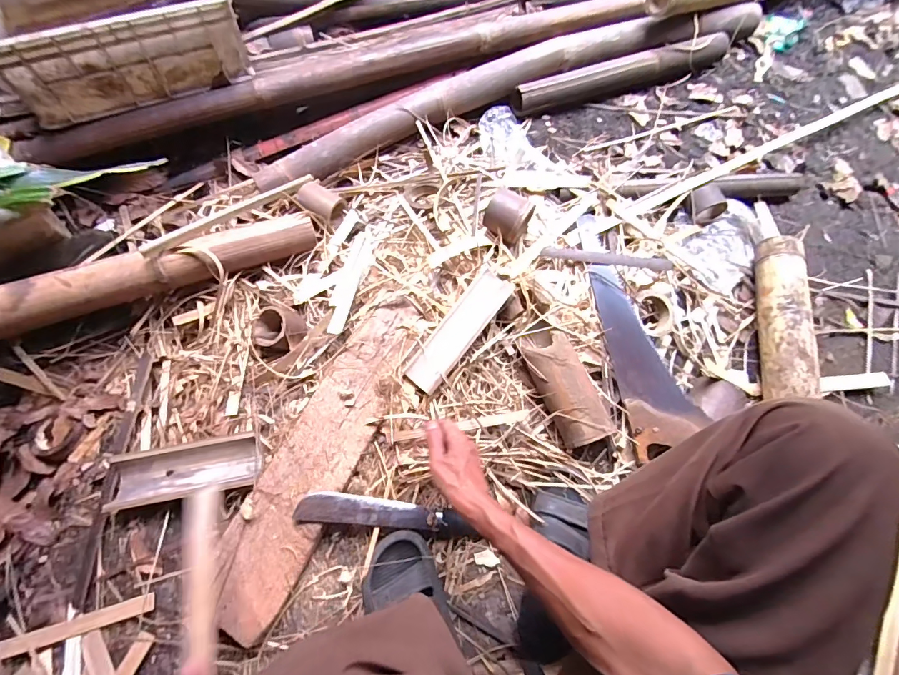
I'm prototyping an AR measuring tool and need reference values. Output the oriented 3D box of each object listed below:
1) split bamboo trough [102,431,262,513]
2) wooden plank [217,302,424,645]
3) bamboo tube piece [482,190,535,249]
[{"bbox_3d":[-0.412,0.208,0.656,0.234,0.037,0.087,-8,66,-4],"label":"split bamboo trough"},{"bbox_3d":[-0.196,0.164,0.653,0.120,0.033,0.529,24,68,10],"label":"wooden plank"},{"bbox_3d":[0.109,-0.225,0.800,0.076,0.074,0.091,32,69,13],"label":"bamboo tube piece"}]

